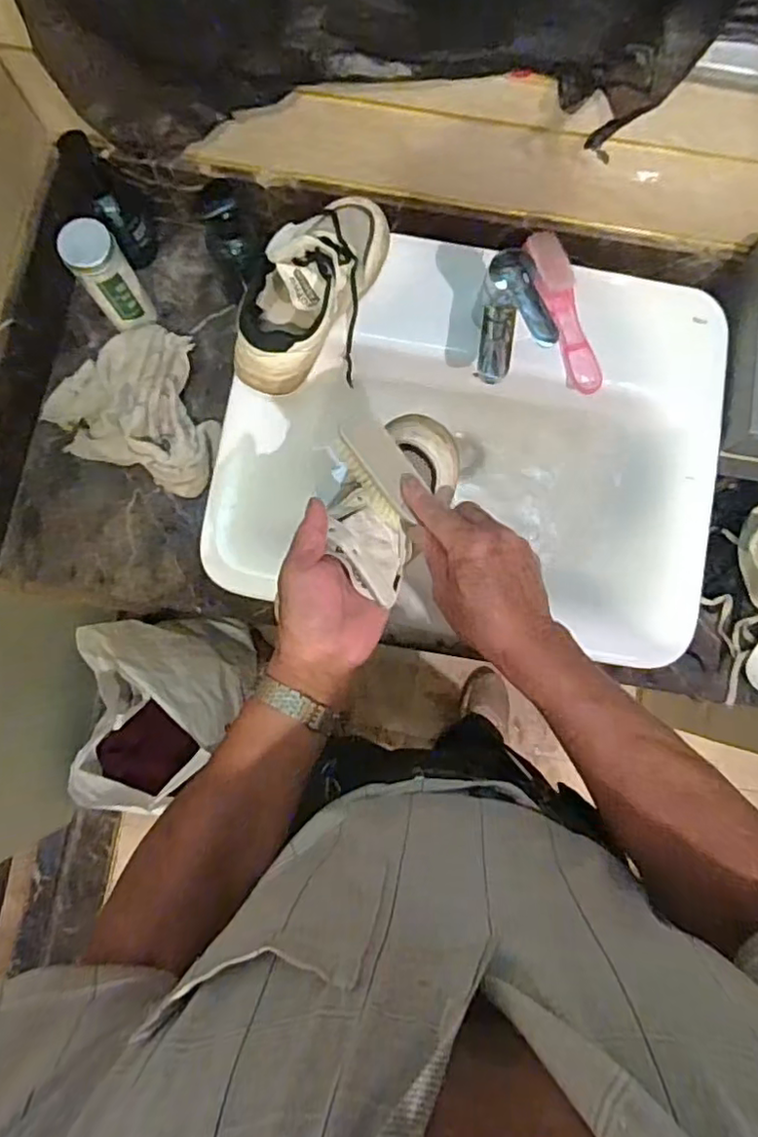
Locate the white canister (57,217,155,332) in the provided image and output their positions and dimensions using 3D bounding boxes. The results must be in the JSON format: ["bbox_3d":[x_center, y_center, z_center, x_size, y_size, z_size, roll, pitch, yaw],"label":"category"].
[{"bbox_3d":[-0.324,-0.348,0.743,0.061,0.133,0.057,-35,83,-5],"label":"white canister"}]

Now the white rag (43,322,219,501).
[{"bbox_3d":[-0.294,-0.213,0.775,0.224,0.074,0.186,21,82,3],"label":"white rag"}]

